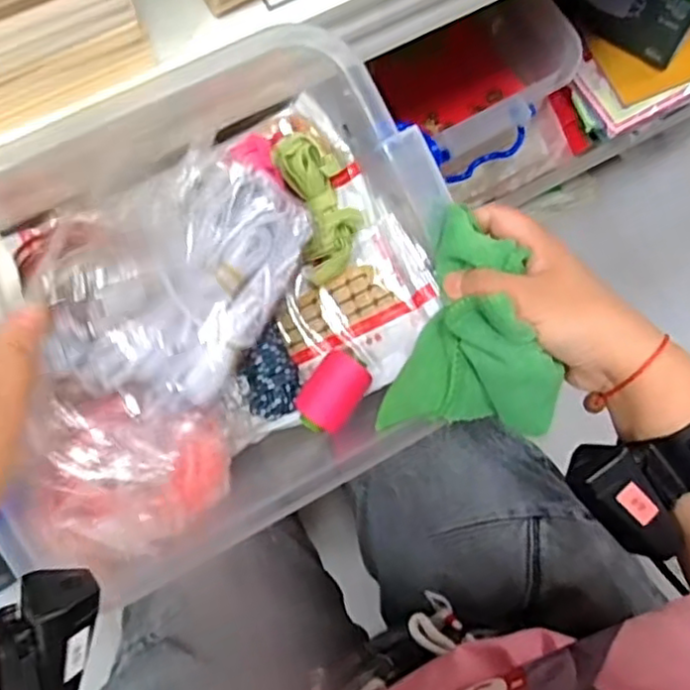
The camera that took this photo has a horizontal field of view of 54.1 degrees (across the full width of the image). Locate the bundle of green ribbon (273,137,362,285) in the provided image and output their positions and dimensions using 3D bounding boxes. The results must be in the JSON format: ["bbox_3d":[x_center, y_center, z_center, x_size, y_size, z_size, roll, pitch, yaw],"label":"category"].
[{"bbox_3d":[-0.014,-0.090,0.443,0.042,0.031,0.094,-17,103,-5],"label":"bundle of green ribbon"}]

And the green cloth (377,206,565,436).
[{"bbox_3d":[0.085,-0.004,0.390,0.090,0.059,0.120,20,78,3],"label":"green cloth"}]

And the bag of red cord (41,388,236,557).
[{"bbox_3d":[-0.126,0.078,0.405,0.100,0.043,0.089,11,78,1],"label":"bag of red cord"}]

